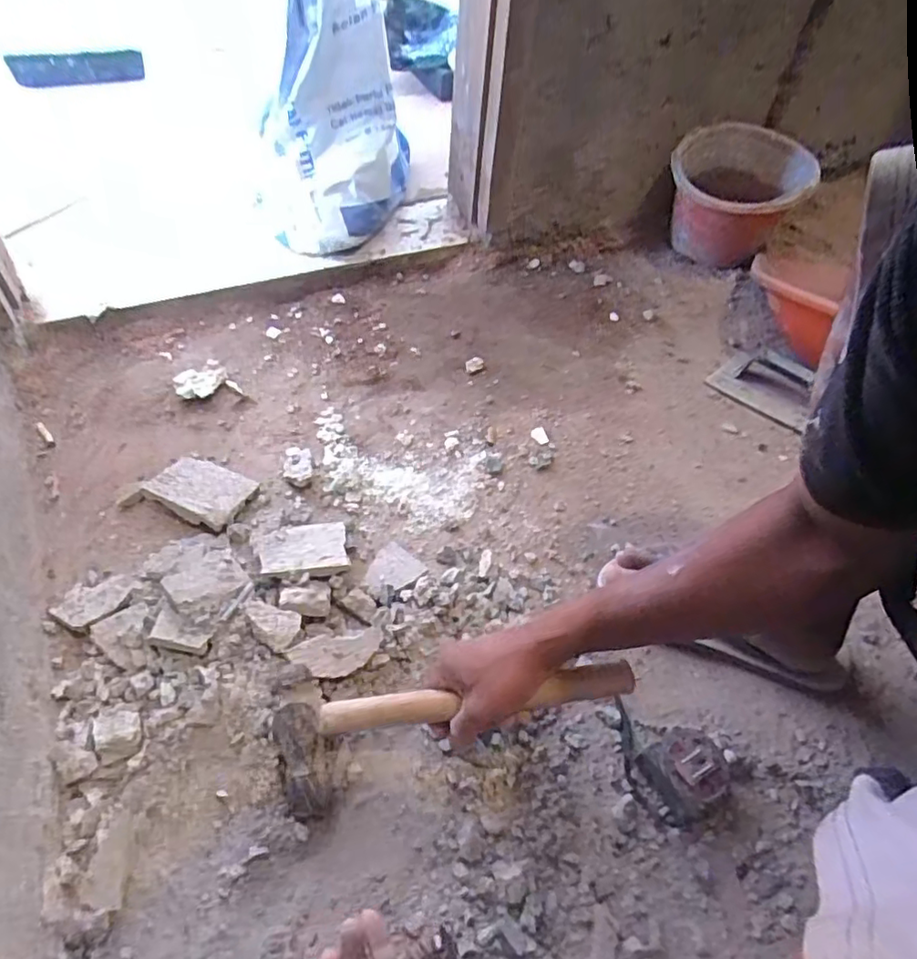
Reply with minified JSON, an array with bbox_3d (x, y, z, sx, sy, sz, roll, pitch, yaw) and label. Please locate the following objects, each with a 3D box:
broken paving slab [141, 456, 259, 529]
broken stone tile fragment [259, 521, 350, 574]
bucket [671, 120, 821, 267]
[{"bbox_3d":[-0.300,0.013,0.712,0.106,0.031,0.077,19,52,11],"label":"broken paving slab"},{"bbox_3d":[-0.167,0.071,0.659,0.089,0.006,0.074,-4,33,-16],"label":"broken stone tile fragment"},{"bbox_3d":[0.495,-0.508,1.103,0.220,0.184,0.242,2,51,-3],"label":"bucket"}]

